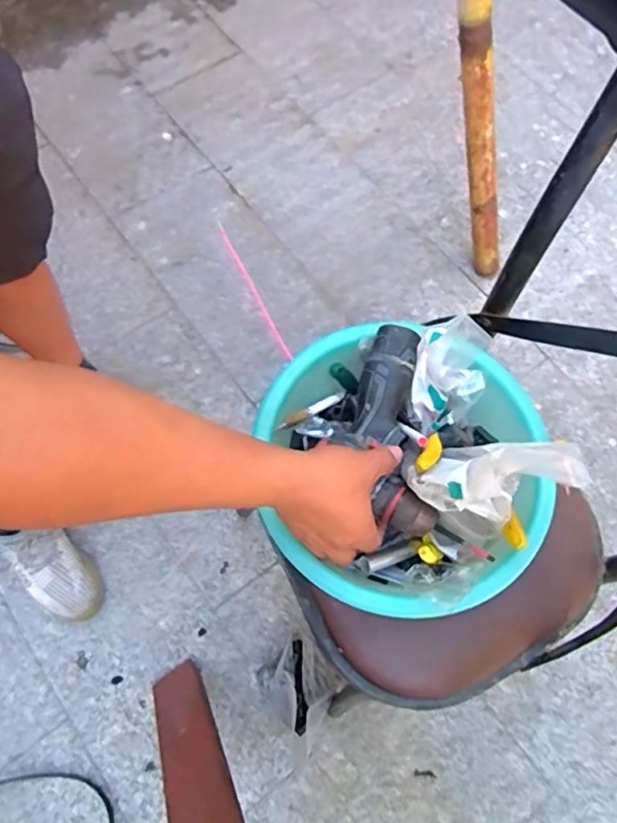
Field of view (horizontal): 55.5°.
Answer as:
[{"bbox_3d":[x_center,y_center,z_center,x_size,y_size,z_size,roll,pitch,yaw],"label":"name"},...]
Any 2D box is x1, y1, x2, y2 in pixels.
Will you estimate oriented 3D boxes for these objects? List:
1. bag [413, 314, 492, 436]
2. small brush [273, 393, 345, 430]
[{"bbox_3d":[0.150,-0.040,0.638,0.091,0.093,0.114,26,69,8],"label":"bag"},{"bbox_3d":[0.004,-0.001,0.670,0.108,0.016,0.011,-26,70,-40],"label":"small brush"}]

